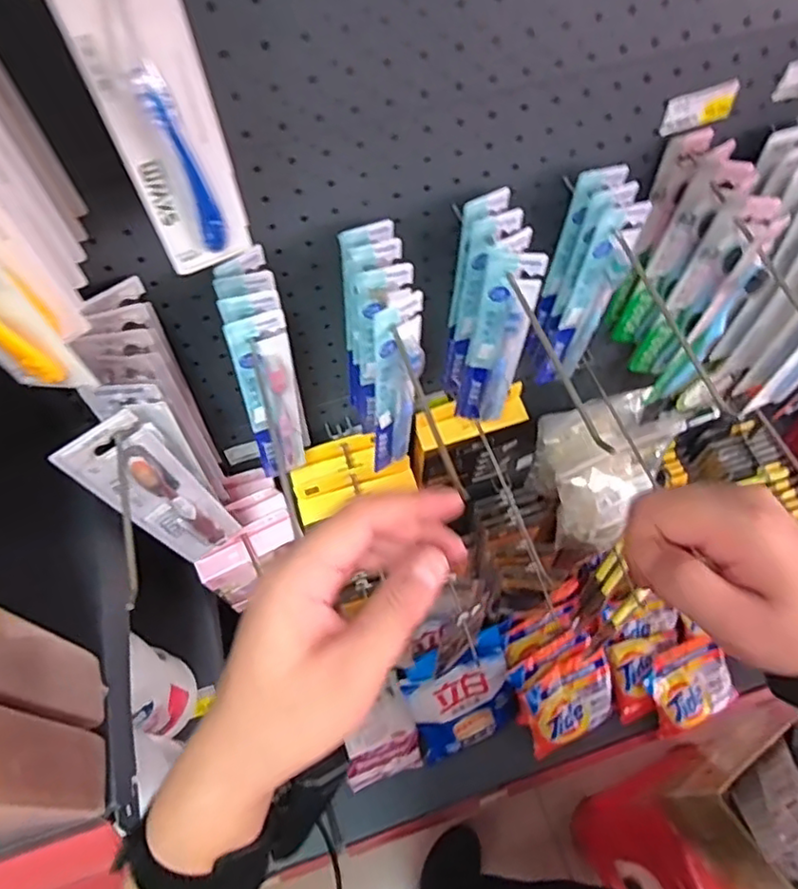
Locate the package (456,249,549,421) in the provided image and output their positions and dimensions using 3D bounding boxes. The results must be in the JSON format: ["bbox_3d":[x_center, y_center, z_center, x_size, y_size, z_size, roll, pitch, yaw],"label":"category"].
[{"bbox_3d":[0.088,-0.086,0.569,0.056,0.222,0.019,7,60,8],"label":"package"}]

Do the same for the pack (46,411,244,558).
[{"bbox_3d":[-0.192,0.046,0.513,0.025,0.217,0.068,38,68,22],"label":"pack"}]

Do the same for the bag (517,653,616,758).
[{"bbox_3d":[0.352,0.536,1.292,0.196,0.047,0.172,-23,95,-13],"label":"bag"}]

